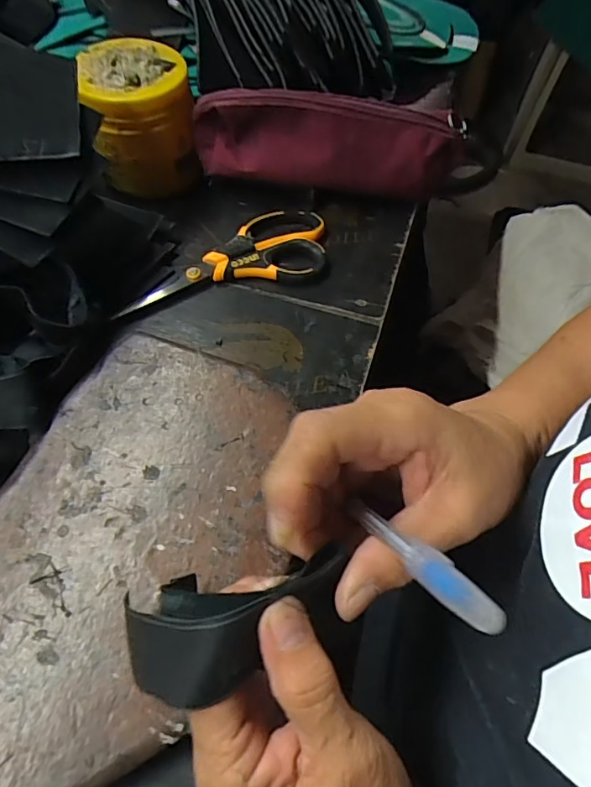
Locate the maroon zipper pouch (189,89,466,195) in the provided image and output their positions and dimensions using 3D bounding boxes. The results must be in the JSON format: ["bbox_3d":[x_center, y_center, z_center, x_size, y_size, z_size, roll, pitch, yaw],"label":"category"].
[{"bbox_3d":[0.027,-0.206,0.444,0.222,0.093,0.035,2,57,0],"label":"maroon zipper pouch"}]

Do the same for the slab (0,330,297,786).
[{"bbox_3d":[-0.100,0.086,0.293,0.153,0.022,0.264,18,59,10],"label":"slab"}]

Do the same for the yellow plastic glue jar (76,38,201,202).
[{"bbox_3d":[-0.133,-0.237,0.451,0.086,0.088,0.093,-12,58,-9],"label":"yellow plastic glue jar"}]

